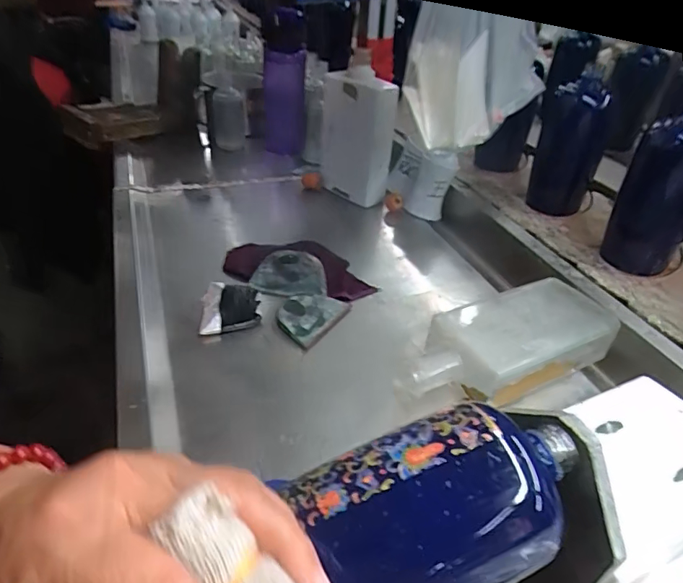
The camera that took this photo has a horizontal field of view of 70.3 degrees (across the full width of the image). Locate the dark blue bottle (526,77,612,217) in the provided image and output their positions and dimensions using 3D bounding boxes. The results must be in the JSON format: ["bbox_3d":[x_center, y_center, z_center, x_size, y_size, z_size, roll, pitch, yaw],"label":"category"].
[{"bbox_3d":[0.312,-0.197,0.669,0.084,0.170,0.066,15,39,18],"label":"dark blue bottle"}]

